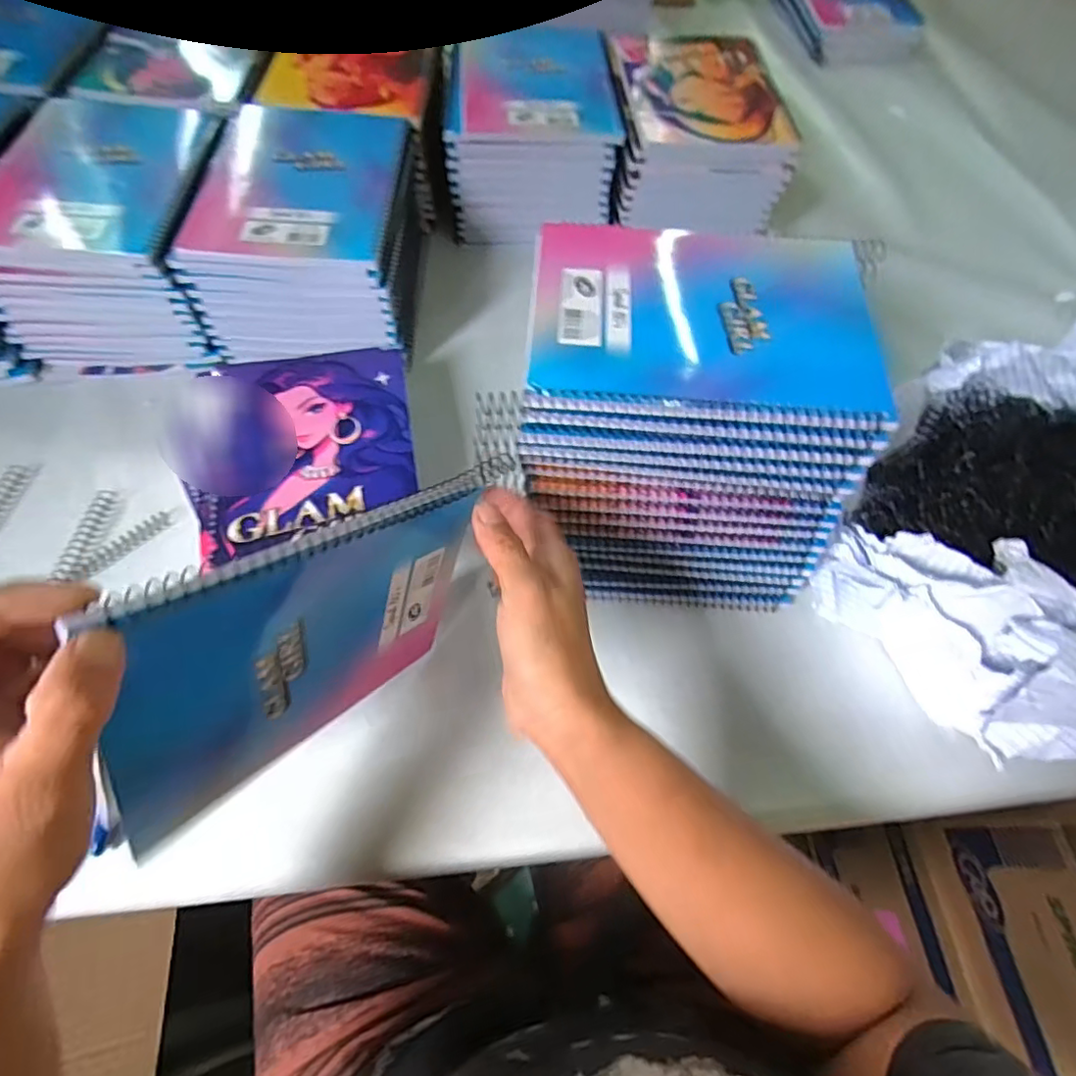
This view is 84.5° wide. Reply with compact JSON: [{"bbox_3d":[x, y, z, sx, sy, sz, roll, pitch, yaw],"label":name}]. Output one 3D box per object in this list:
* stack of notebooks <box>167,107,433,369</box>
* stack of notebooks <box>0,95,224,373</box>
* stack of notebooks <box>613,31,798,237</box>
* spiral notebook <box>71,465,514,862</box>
[{"bbox_3d":[-0.194,-0.267,0.528,0.157,0.110,0.210,1,63,-1],"label":"stack of notebooks"},{"bbox_3d":[-0.357,-0.263,0.516,0.163,0.112,0.210,4,63,0],"label":"stack of notebooks"},{"bbox_3d":[0.154,-0.421,0.608,0.163,0.080,0.203,-2,64,-3],"label":"stack of notebooks"},{"bbox_3d":[-0.108,0.053,0.304,0.008,0.159,0.203,35,37,22],"label":"spiral notebook"}]

